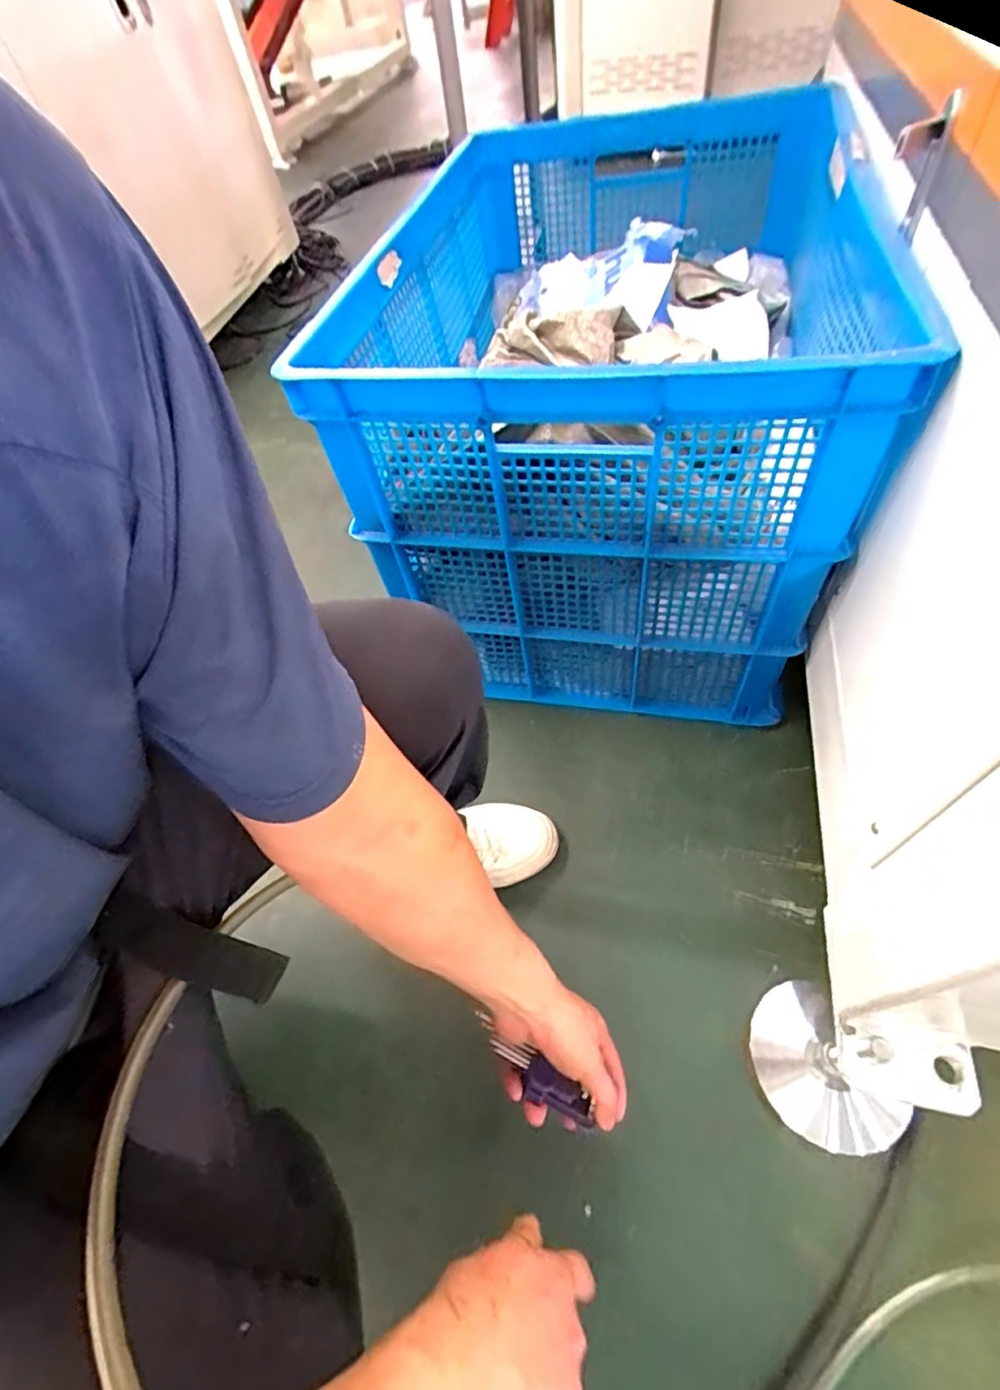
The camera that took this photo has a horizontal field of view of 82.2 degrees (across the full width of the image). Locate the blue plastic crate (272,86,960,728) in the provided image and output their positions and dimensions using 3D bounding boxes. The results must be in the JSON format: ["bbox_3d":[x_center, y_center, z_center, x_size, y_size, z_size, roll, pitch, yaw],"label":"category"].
[{"bbox_3d":[0.159,-0.415,0.862,0.522,0.516,0.778,5,56,12],"label":"blue plastic crate"}]

